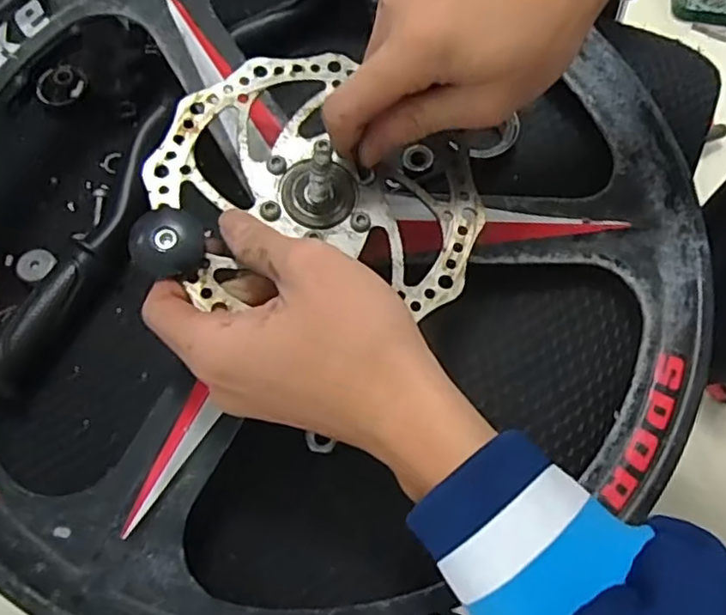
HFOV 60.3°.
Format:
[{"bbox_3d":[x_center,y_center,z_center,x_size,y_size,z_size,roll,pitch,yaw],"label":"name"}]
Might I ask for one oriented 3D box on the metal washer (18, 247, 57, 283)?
[{"bbox_3d":[-0.189,-0.026,0.362,0.021,0.005,0.020,0,69,1],"label":"metal washer"}]

